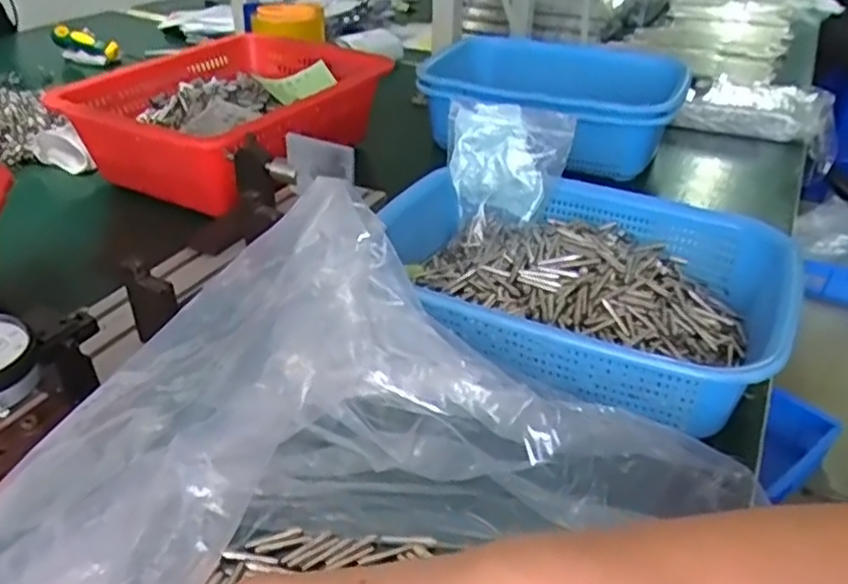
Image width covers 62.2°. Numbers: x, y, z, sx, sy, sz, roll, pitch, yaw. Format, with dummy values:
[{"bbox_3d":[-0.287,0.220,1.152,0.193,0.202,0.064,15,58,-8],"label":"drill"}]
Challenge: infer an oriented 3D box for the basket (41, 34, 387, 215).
[{"bbox_3d":[-0.198,-0.184,0.751,0.247,0.094,0.317,14,34,16],"label":"basket"}]

